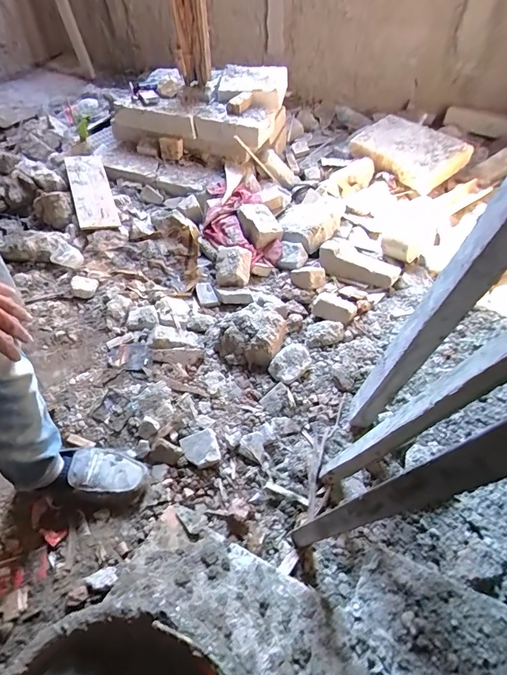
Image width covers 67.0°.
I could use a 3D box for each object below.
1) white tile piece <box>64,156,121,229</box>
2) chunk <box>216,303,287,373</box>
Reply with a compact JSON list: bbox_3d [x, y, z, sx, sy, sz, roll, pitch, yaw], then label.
[{"bbox_3d":[-0.591,-0.537,1.390,0.131,0.016,0.384,-14,64,-21],"label":"white tile piece"},{"bbox_3d":[-0.002,-0.010,1.015,0.155,0.074,0.177,19,51,19],"label":"chunk"}]

